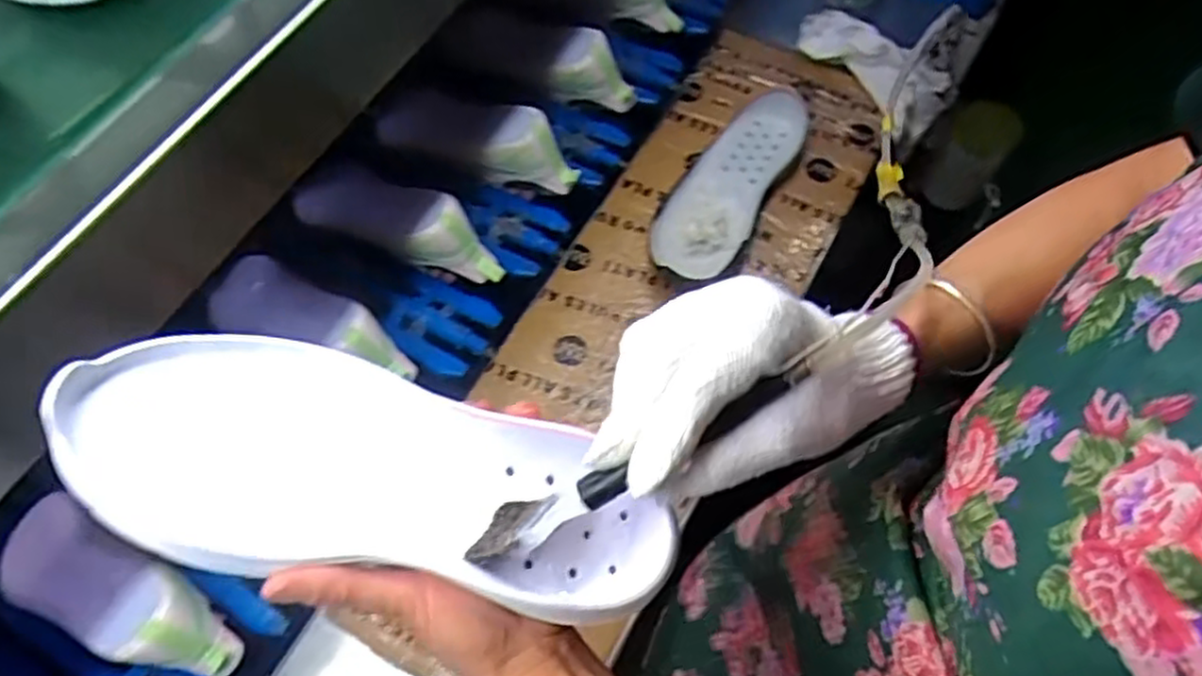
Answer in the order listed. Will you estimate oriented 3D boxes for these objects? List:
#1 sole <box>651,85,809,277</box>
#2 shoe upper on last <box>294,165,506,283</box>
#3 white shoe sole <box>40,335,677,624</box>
[{"bbox_3d":[0.129,-0.154,0.748,0.084,0.035,0.249,28,69,14],"label":"sole"},{"bbox_3d":[-0.195,-0.116,0.751,0.210,0.089,0.072,16,67,10],"label":"shoe upper on last"},{"bbox_3d":[-0.086,0.059,0.316,0.243,0.031,0.090,18,64,-17],"label":"white shoe sole"}]

